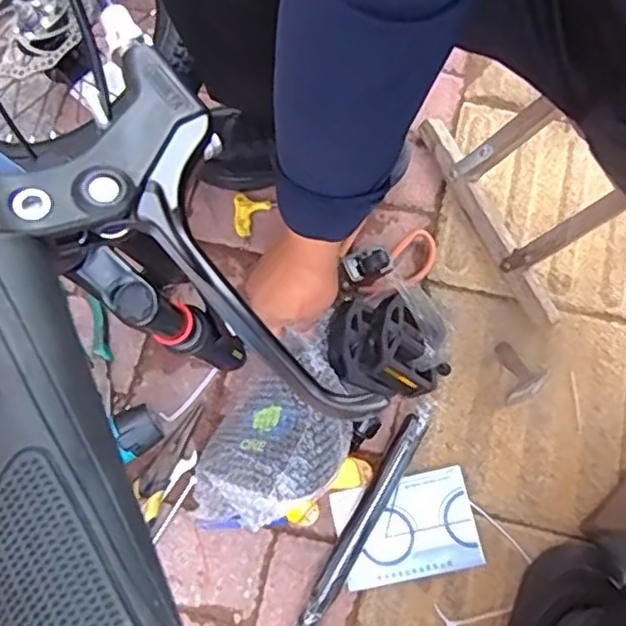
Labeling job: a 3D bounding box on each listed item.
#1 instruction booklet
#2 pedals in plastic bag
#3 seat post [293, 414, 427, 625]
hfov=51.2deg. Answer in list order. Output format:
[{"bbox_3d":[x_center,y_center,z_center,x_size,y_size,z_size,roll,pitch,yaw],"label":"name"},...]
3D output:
[{"bbox_3d":[0.097,0.226,0.687,0.141,0.008,0.100,-14,75,4],"label":"instruction booklet"},{"bbox_3d":[0.088,0.035,0.716,0.140,0.081,0.115,-22,77,-4],"label":"pedals in plastic bag"},{"bbox_3d":[0.051,0.218,0.684,0.025,0.030,0.244,30,79,8],"label":"seat post"}]

